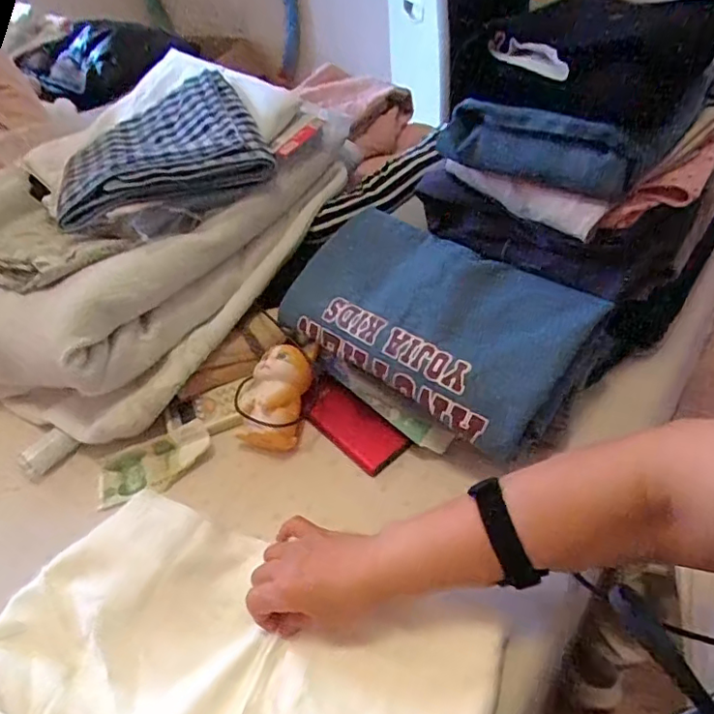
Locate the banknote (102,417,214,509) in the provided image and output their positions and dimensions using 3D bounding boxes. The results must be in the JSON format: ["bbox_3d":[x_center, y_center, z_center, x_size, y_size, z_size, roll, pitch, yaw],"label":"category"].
[{"bbox_3d":[-0.215,0.109,0.604,0.123,0.022,0.057,-27,48,-2],"label":"banknote"}]

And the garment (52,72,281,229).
[{"bbox_3d":[-0.248,-0.255,0.697,0.238,0.057,0.232,-23,48,-15],"label":"garment"}]

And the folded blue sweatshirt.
[{"bbox_3d":[0.069,-0.046,0.604,0.307,0.091,0.197,29,56,29],"label":"folded blue sweatshirt"}]

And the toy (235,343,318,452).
[{"bbox_3d":[-0.092,0.041,0.617,0.077,0.065,0.109,7,48,12],"label":"toy"}]

